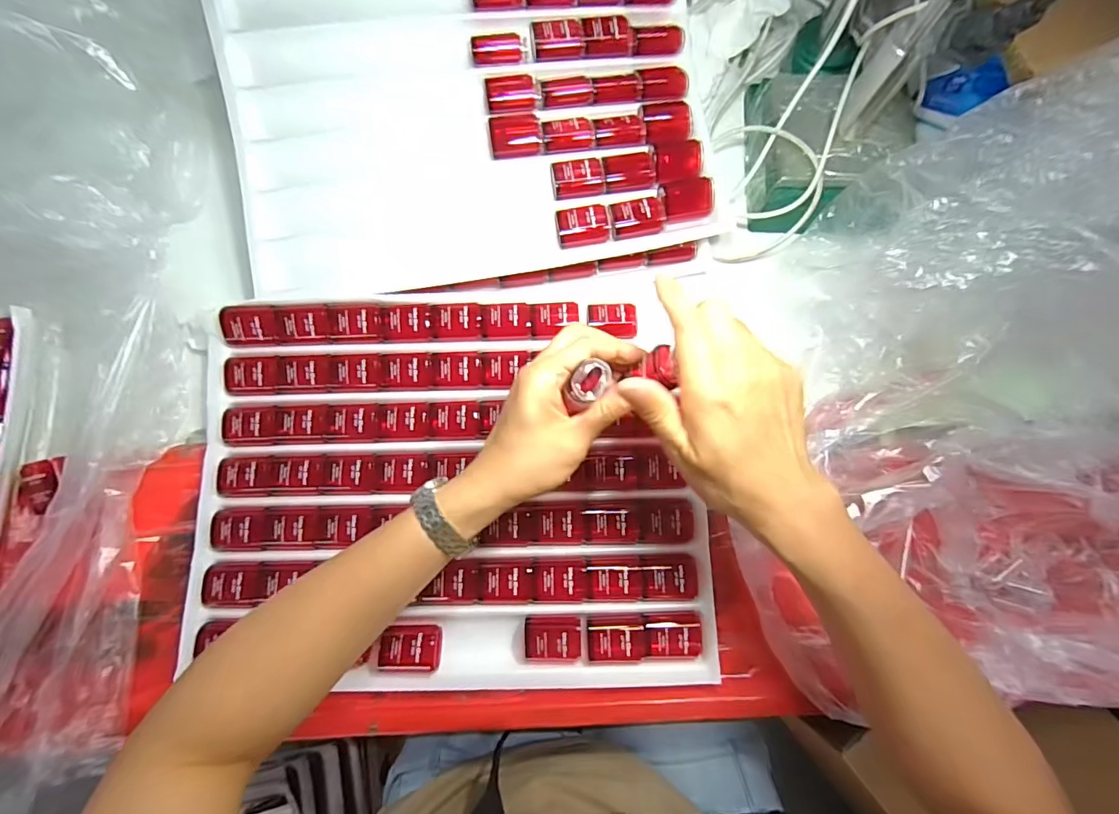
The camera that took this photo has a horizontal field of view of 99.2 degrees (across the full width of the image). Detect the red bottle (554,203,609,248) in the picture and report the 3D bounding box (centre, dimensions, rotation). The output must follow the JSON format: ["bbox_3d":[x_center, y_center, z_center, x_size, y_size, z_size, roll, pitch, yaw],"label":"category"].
[{"bbox_3d":[0.019,-0.146,0.390,0.042,0.026,0.026,-6,79,-1],"label":"red bottle"}]

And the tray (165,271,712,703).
[{"bbox_3d":[-0.090,0.056,0.370,0.380,0.031,0.311,-5,79,-1],"label":"tray"}]

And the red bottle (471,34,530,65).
[{"bbox_3d":[-0.049,-0.293,0.390,0.046,0.018,0.017,-8,79,-2],"label":"red bottle"}]

